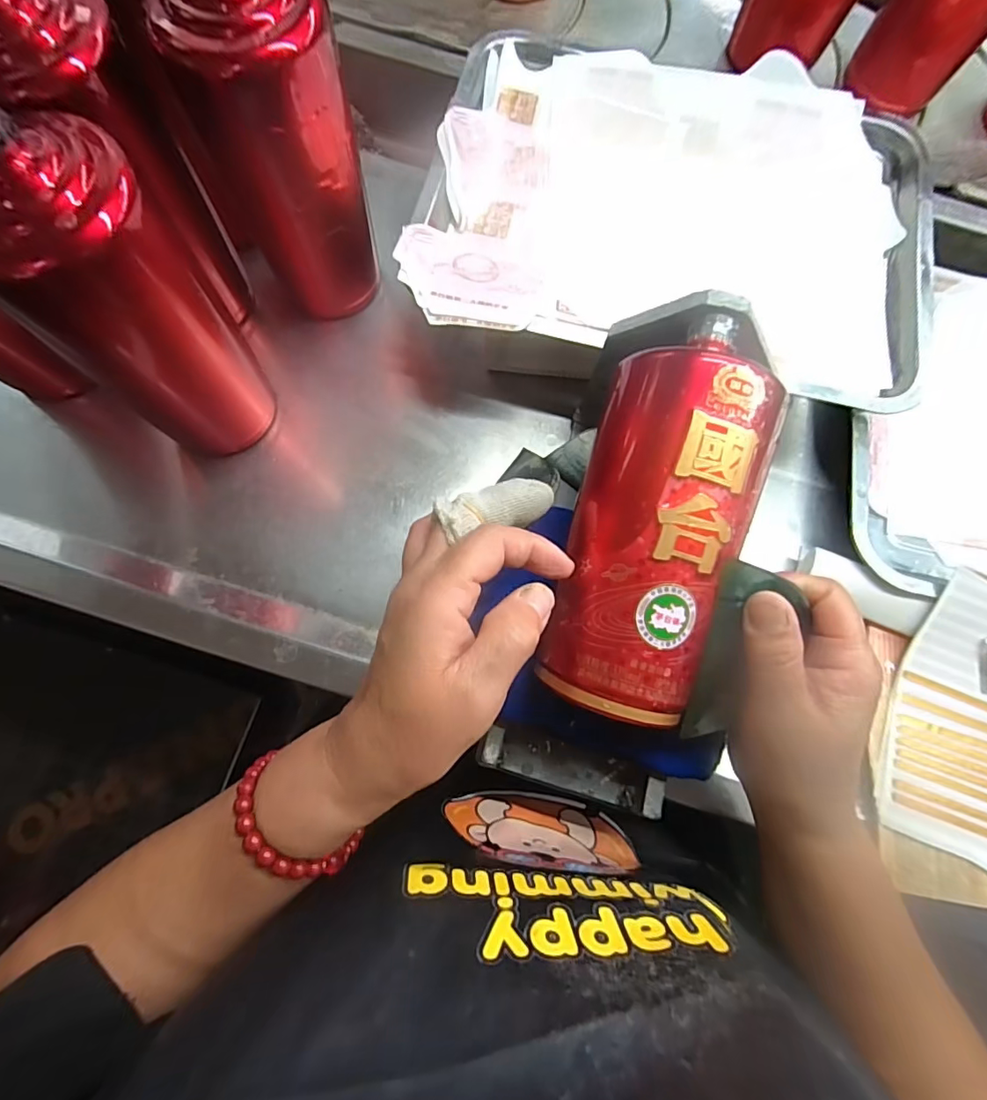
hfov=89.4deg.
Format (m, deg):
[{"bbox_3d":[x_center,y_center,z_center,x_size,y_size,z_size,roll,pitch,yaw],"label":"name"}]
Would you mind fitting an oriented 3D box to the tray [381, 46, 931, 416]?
[{"bbox_3d":[0.130,-0.238,0.351,0.346,0.044,0.272,12,78,2],"label":"tray"}]

